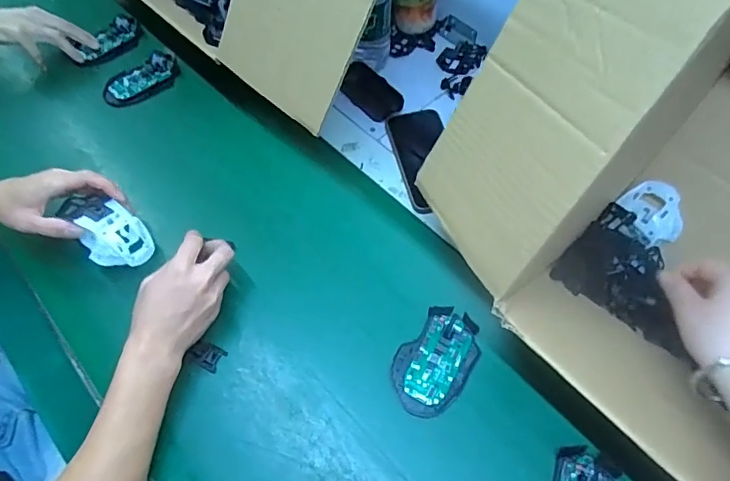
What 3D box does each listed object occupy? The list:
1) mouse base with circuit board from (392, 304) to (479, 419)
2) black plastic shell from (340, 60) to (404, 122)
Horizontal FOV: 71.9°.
[{"bbox_3d":[0.075,0.124,0.527,0.072,0.017,0.115,31,65,20],"label":"mouse base with circuit board"},{"bbox_3d":[0.010,-0.215,0.730,0.051,0.025,0.109,-40,65,-19],"label":"black plastic shell"}]

